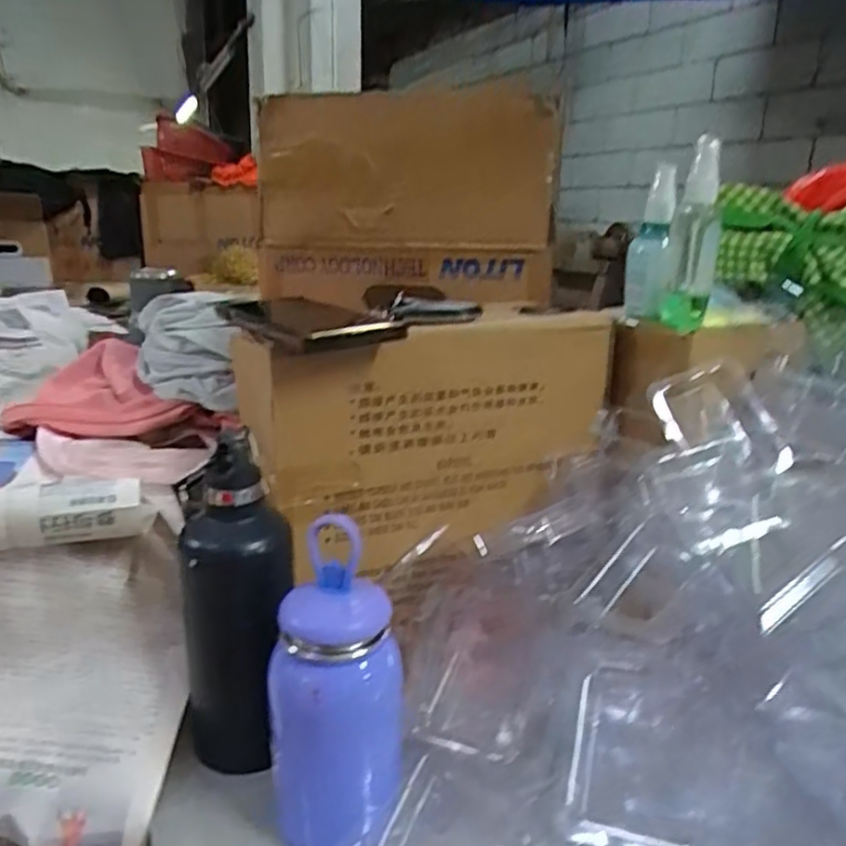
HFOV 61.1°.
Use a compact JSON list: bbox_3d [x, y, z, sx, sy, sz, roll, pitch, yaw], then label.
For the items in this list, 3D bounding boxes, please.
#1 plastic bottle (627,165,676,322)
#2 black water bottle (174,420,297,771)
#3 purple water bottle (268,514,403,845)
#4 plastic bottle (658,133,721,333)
[{"bbox_3d":[0.188,-0.146,0.589,0.036,0.116,0.038,7,18,16],"label":"plastic bottle"},{"bbox_3d":[-0.121,0.122,0.469,0.066,0.209,0.060,-6,19,-24],"label":"black water bottle"},{"bbox_3d":[-0.046,0.153,0.405,0.065,0.184,0.062,2,18,-1],"label":"purple water bottle"},{"bbox_3d":[0.213,-0.143,0.560,0.034,0.141,0.043,8,19,19],"label":"plastic bottle"}]

